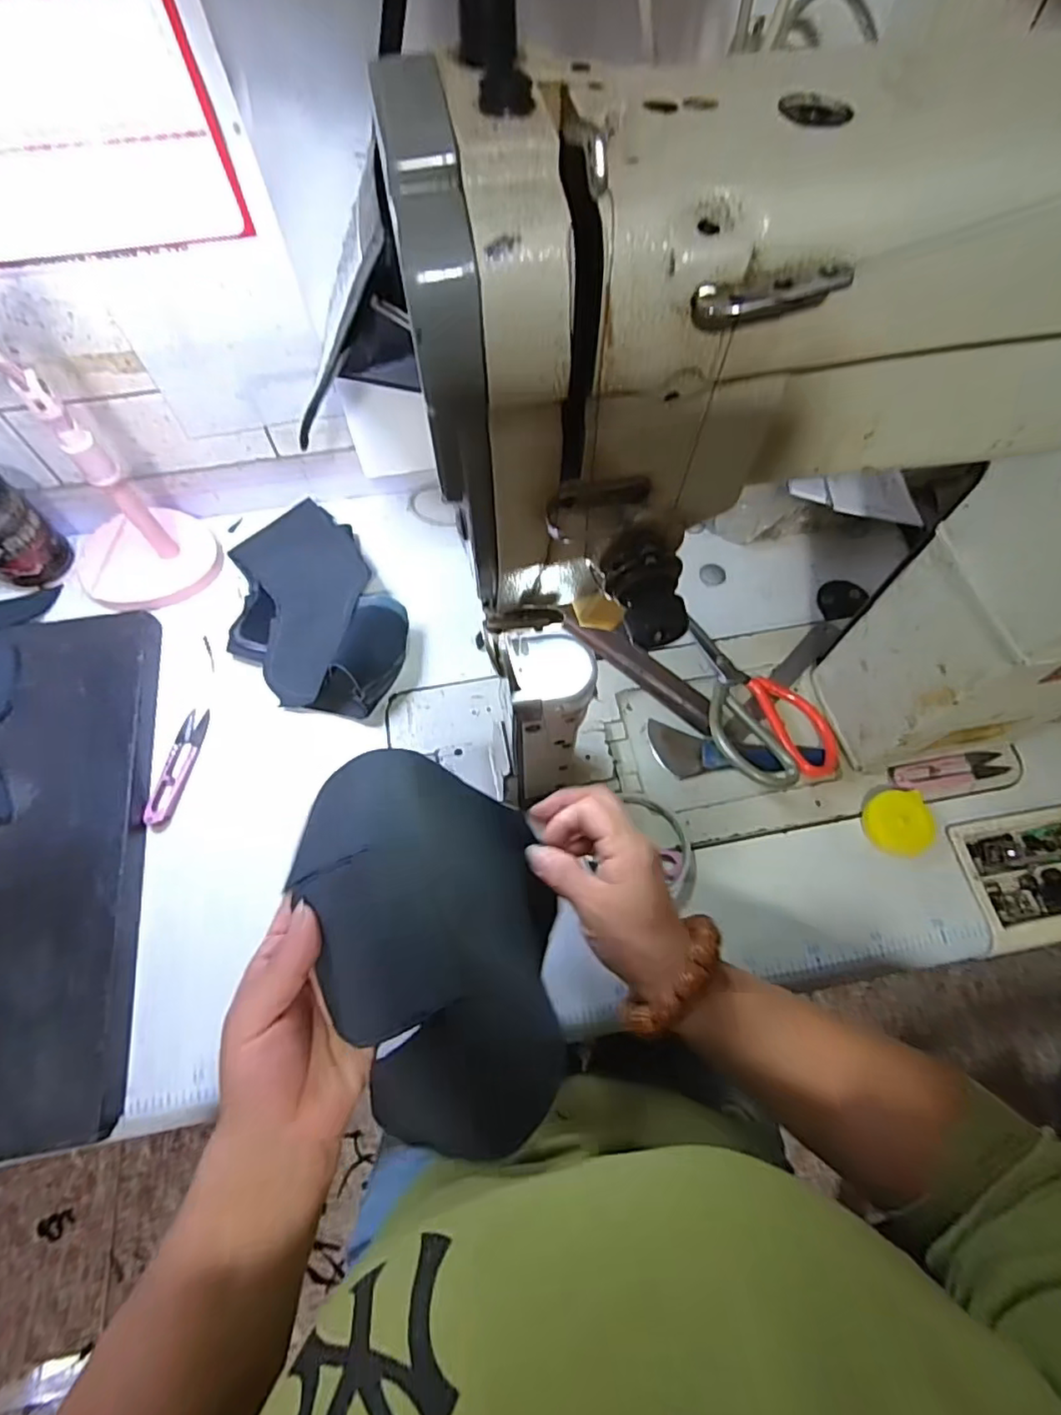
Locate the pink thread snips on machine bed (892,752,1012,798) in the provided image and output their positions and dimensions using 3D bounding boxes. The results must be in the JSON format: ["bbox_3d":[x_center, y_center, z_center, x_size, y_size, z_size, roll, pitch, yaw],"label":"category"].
[{"bbox_3d":[0.351,0.054,0.496,0.102,0.017,0.028,-11,64,-8],"label":"pink thread snips on machine bed"}]

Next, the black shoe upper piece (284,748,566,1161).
[{"bbox_3d":[-0.042,0.114,0.310,0.113,0.103,0.186,-19,65,-11],"label":"black shoe upper piece"}]

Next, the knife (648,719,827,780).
[{"bbox_3d":[0.172,0.042,0.501,0.145,0.013,0.044,9,63,3],"label":"knife"}]

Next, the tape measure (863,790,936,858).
[{"bbox_3d":[0.292,0.091,0.476,0.050,0.011,0.051,-10,64,-7],"label":"tape measure"}]

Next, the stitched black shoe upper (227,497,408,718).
[{"bbox_3d":[-0.199,-0.088,0.534,0.138,0.048,0.225,-30,68,-16],"label":"stitched black shoe upper"}]

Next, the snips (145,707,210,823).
[{"bbox_3d":[-0.289,0.048,0.495,0.022,0.005,0.099,8,63,2],"label":"snips"}]

